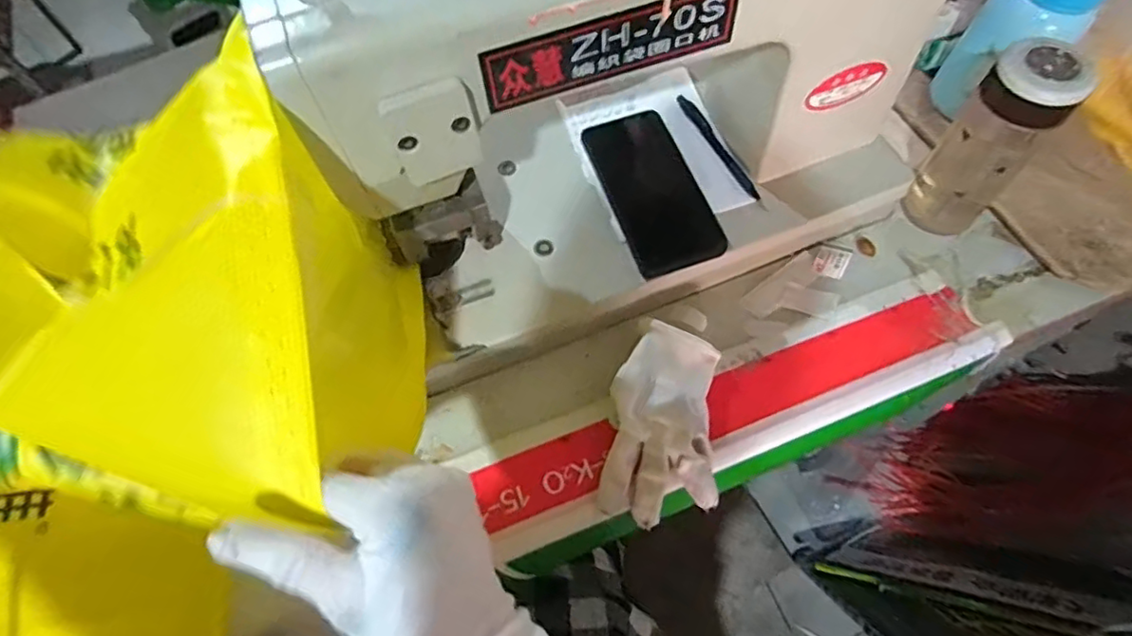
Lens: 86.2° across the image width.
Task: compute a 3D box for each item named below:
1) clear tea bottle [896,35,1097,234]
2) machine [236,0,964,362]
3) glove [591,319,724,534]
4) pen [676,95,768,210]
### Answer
[{"bbox_3d":[0.348,-0.140,0.503,0.064,0.171,0.054,37,71,20],"label":"clear tea bottle"},{"bbox_3d":[0.077,-0.187,0.460,0.507,0.278,0.214,-21,64,-7],"label":"machine"},{"bbox_3d":[0.079,0.081,0.484,0.088,0.036,0.157,7,64,7],"label":"glove"},{"bbox_3d":[0.143,-0.157,0.563,0.012,0.016,0.138,-26,64,-9],"label":"pen"}]

